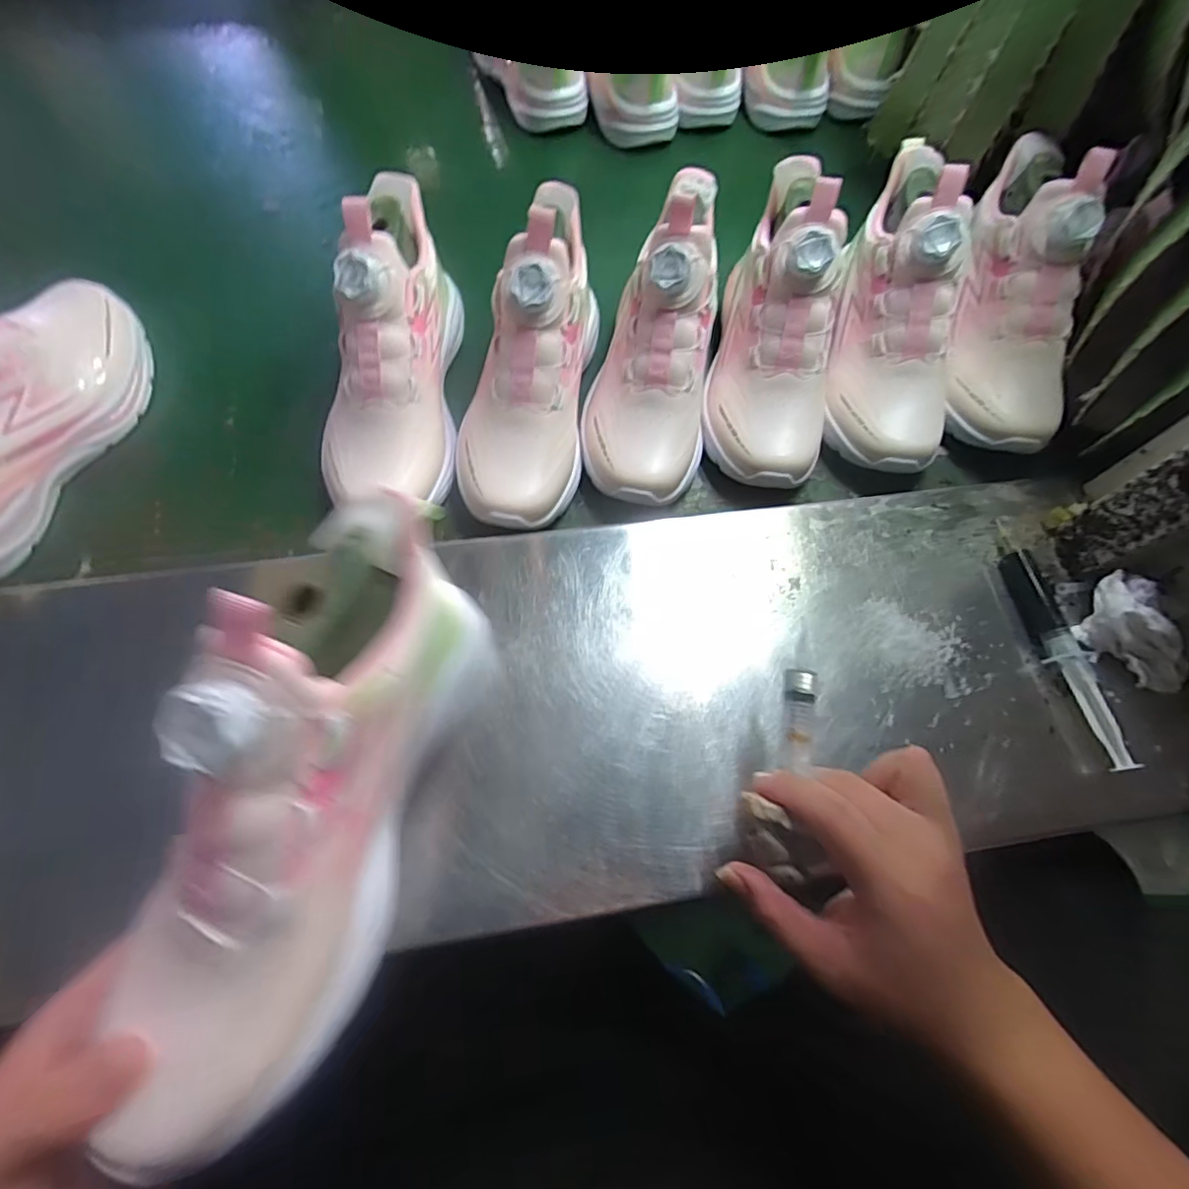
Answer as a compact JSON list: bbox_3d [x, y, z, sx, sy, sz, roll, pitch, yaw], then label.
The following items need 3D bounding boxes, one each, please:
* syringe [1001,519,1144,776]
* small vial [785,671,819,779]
[{"bbox_3d":[0.306,0.029,0.369,0.027,0.021,0.166,-6,67,-4],"label":"syringe"},{"bbox_3d":[0.105,0.063,0.284,0.013,0.013,0.049,4,82,0],"label":"small vial"}]

